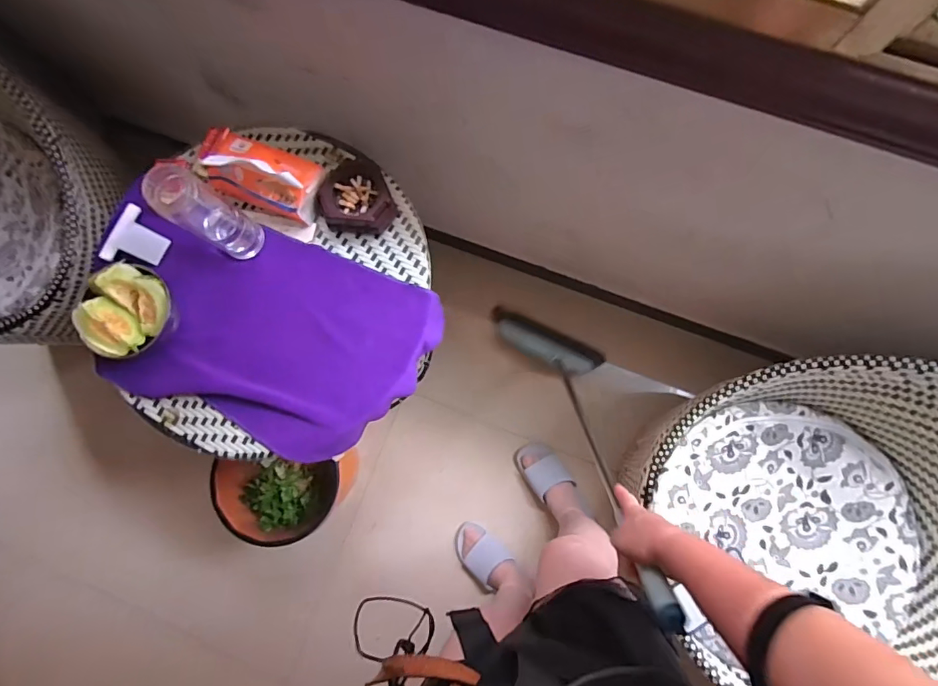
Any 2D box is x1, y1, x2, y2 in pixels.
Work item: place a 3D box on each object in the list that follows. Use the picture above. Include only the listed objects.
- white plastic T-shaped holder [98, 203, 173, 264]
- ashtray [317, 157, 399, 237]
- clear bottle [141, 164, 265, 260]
[{"bbox_3d":[-0.543,-0.166,0.778,0.009,0.080,0.095,22,80,35],"label":"white plastic T-shaped holder"},{"bbox_3d":[-0.183,-0.251,0.790,0.124,0.049,0.126,0,81,3],"label":"ashtray"},{"bbox_3d":[-0.391,-0.190,0.721,0.069,0.229,0.072,0,81,3],"label":"clear bottle"}]

